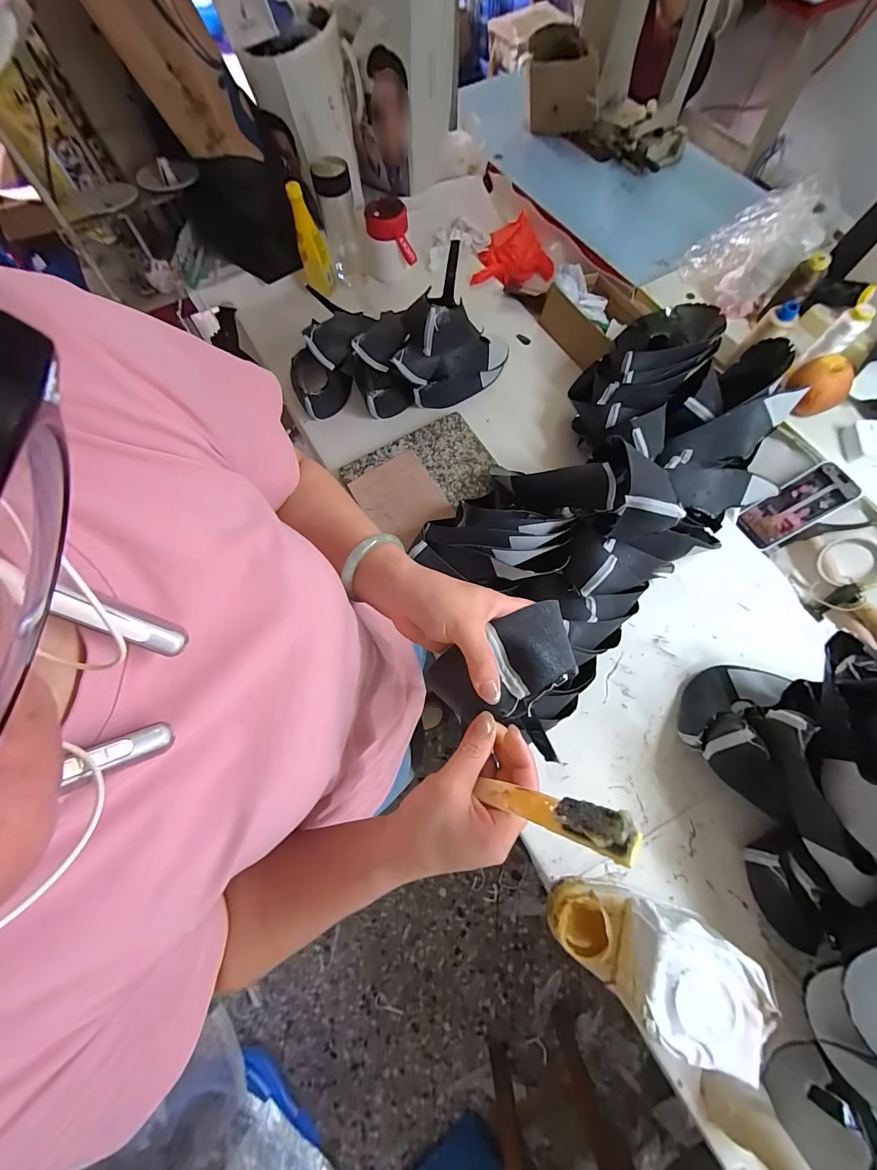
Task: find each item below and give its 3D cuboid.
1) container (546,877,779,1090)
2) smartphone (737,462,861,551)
[{"bbox_3d":[0.254,0.446,0.477,0.207,0.117,0.121,27,74,11],"label":"container"},{"bbox_3d":[0.631,-0.137,0.689,0.158,0.013,0.080,-40,75,32],"label":"smartphone"}]

